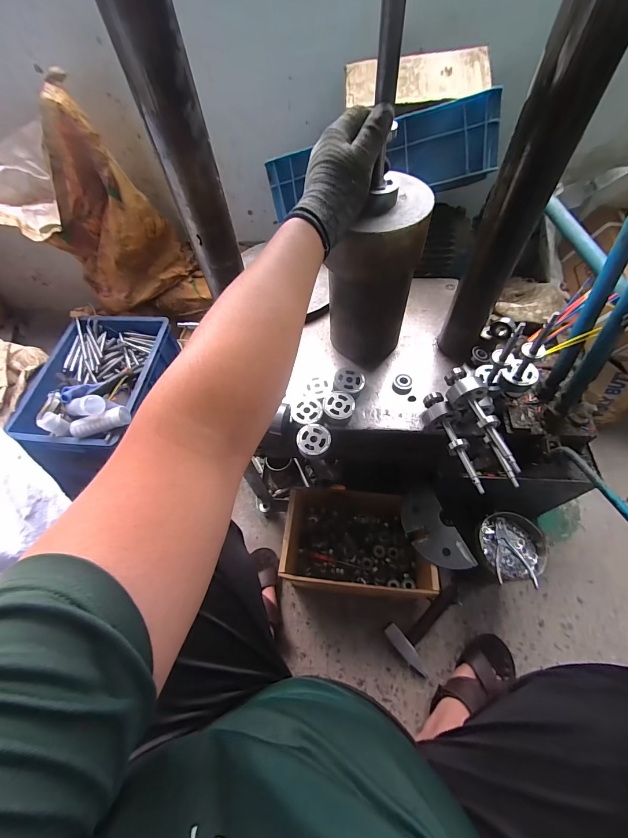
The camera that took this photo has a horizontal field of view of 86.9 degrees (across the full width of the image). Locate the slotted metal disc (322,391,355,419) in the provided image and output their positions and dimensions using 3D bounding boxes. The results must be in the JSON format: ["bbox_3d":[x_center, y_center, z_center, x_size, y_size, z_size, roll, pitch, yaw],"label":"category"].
[{"bbox_3d":[0.042,-0.020,0.546,0.050,0.024,0.051,-2,59,3],"label":"slotted metal disc"}]

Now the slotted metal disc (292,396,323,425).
[{"bbox_3d":[-0.010,-0.015,0.540,0.048,0.008,0.053,-1,59,3],"label":"slotted metal disc"}]

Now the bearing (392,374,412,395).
[{"bbox_3d":[0.153,-0.060,0.573,0.033,0.019,0.031,-2,59,3],"label":"bearing"}]

